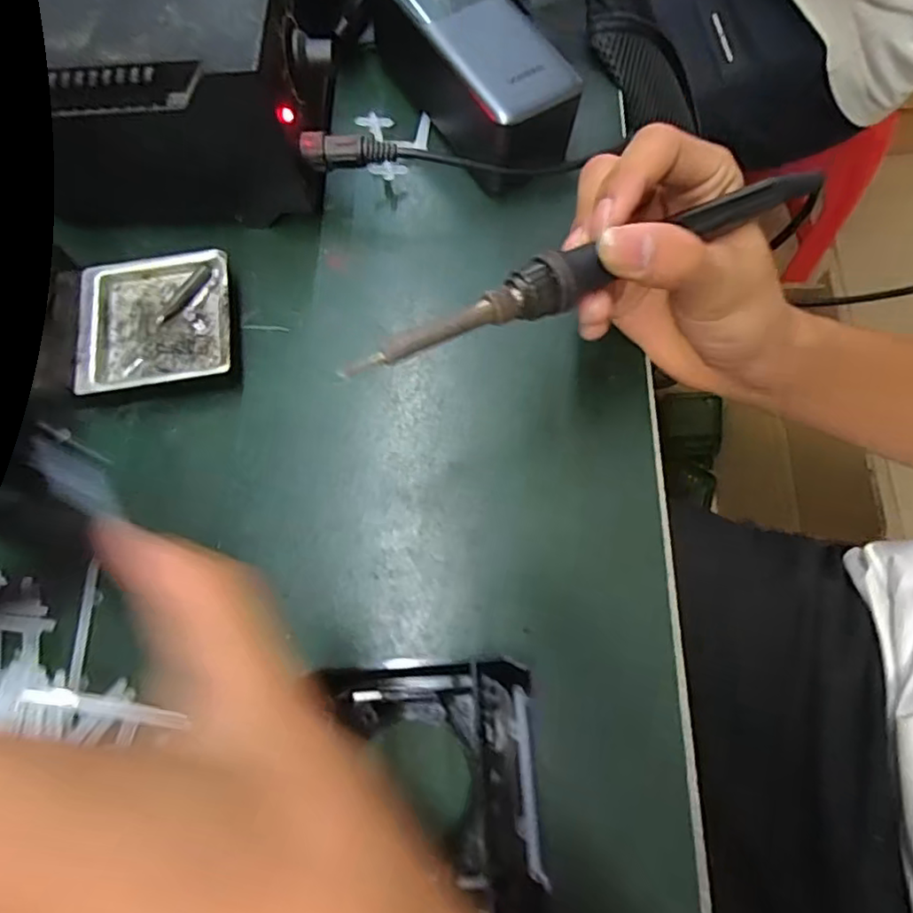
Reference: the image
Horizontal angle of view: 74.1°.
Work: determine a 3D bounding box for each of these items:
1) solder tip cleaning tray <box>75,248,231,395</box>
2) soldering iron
[{"bbox_3d":[-0.146,-0.065,0.296,0.072,0.021,0.070,-9,70,-1],"label":"solder tip cleaning tray"},{"bbox_3d":[0.055,-0.073,0.225,0.207,0.015,0.018,-26,78,-15],"label":"soldering iron"}]

